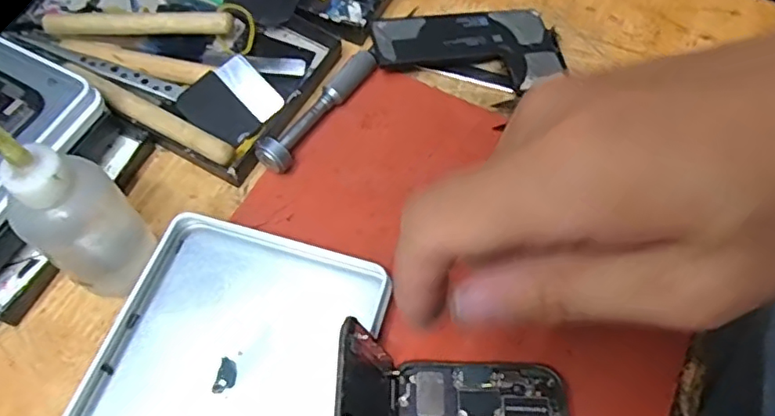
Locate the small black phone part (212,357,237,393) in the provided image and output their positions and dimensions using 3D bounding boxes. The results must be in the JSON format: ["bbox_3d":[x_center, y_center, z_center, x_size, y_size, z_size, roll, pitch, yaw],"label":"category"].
[{"bbox_3d":[-0.065,0.068,0.238,0.008,0.004,0.014,10,64,4],"label":"small black phone part"}]

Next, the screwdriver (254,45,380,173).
[{"bbox_3d":[-0.033,-0.051,0.293,0.016,0.015,0.084,31,67,13],"label":"screwdriver"}]

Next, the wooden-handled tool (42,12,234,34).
[{"bbox_3d":[-0.132,-0.099,0.311,0.100,0.015,0.013,2,63,0],"label":"wooden-handled tool"}]

